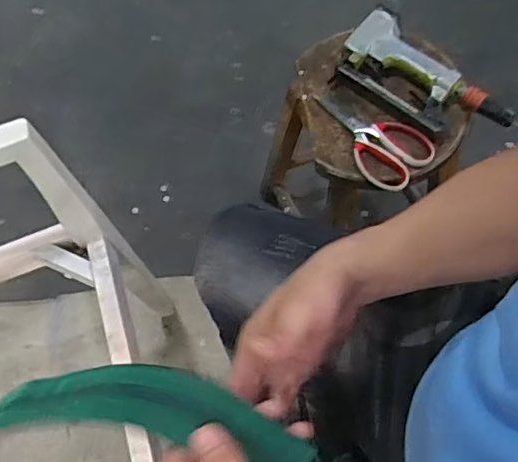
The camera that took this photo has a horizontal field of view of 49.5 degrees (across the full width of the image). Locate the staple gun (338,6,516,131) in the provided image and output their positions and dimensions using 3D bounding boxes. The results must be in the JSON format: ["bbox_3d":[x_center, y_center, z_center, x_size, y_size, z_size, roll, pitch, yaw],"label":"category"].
[{"bbox_3d":[0.231,-0.214,0.779,0.248,0.050,0.112,32,72,18],"label":"staple gun"}]

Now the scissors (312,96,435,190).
[{"bbox_3d":[0.150,-0.129,0.785,0.179,0.024,0.092,34,72,18],"label":"scissors"}]

